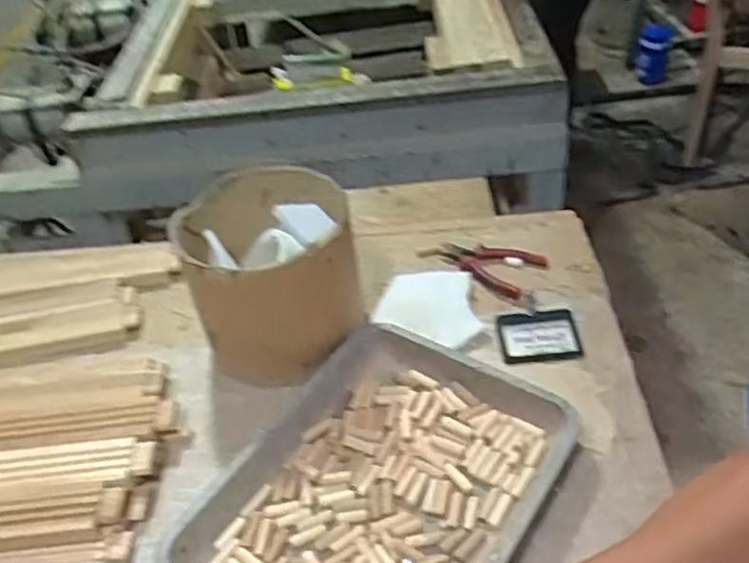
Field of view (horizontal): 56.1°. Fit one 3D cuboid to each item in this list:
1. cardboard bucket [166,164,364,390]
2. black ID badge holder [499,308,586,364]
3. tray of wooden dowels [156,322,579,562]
[{"bbox_3d":[-0.127,-0.015,0.881,0.194,0.209,0.217,-17,42,-10],"label":"cardboard bucket"},{"bbox_3d":[0.212,0.070,0.909,0.100,0.011,0.086,-4,42,2],"label":"black ID badge holder"},{"bbox_3d":[0.002,0.216,0.737,0.303,0.048,0.386,21,49,27],"label":"tray of wooden dowels"}]

